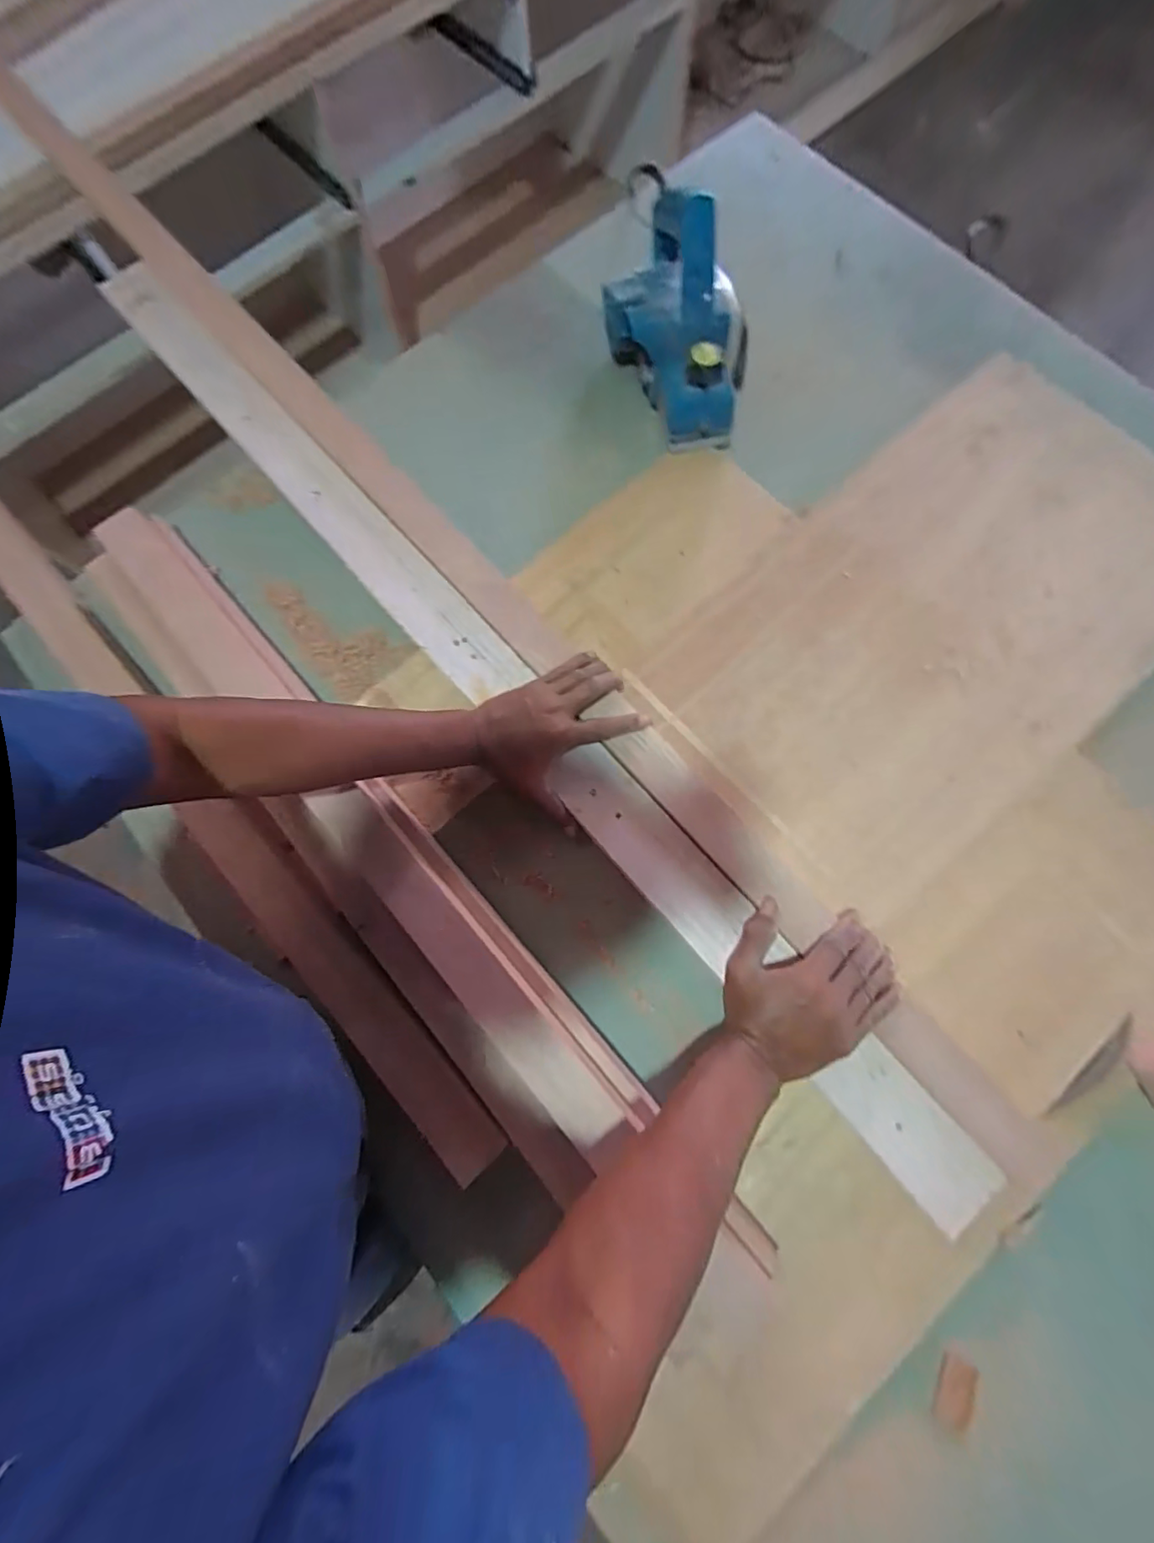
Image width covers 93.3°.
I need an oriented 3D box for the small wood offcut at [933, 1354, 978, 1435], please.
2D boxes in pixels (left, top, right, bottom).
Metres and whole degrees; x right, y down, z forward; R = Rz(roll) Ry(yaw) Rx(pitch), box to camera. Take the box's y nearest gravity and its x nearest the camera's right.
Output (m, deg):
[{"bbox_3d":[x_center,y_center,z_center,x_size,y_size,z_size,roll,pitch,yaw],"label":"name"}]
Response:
[{"bbox_3d":[0.308,0.507,0.443,0.023,0.009,0.049,24,78,6],"label":"small wood offcut"}]

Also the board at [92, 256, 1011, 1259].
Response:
[{"bbox_3d":[-0.145,-0.160,0.608,0.086,0.031,1.435,-40,77,-10],"label":"board"}]

